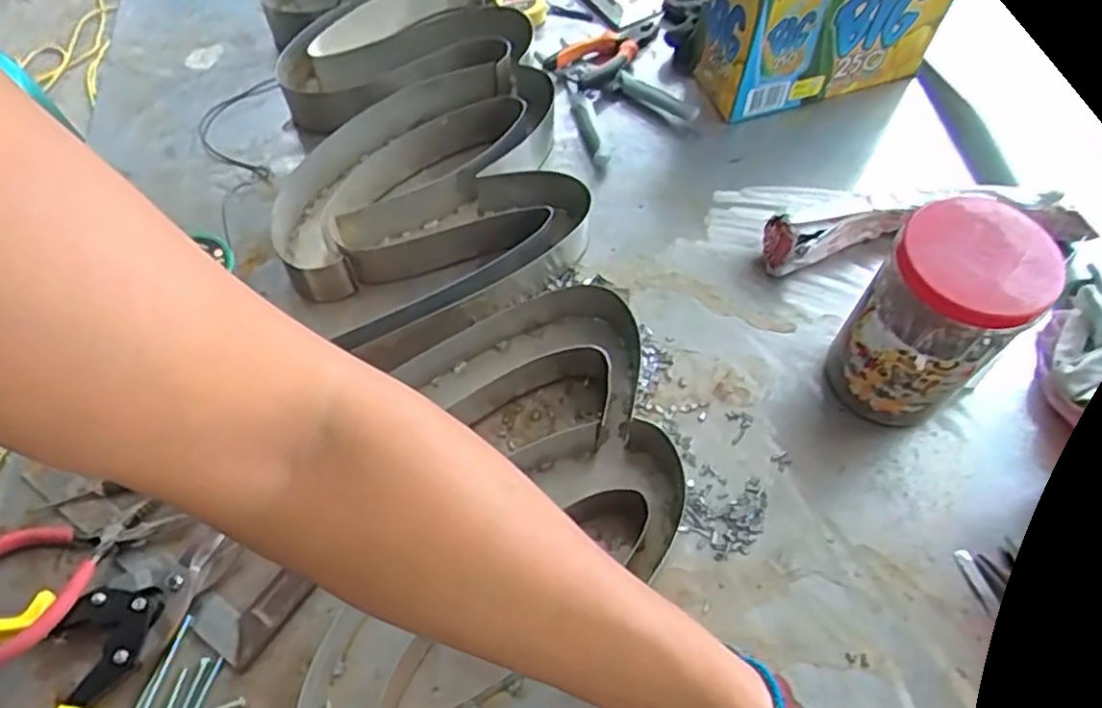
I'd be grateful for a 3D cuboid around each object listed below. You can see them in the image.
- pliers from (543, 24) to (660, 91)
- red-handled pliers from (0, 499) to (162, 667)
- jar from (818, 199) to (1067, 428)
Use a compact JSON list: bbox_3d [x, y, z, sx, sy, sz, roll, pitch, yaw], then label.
[{"bbox_3d":[0.064,-0.346,0.831,0.147,0.033,0.061,-39,67,-21],"label":"pliers"},{"bbox_3d":[-0.367,0.148,0.523,0.098,0.024,0.125,29,63,15],"label":"red-handled pliers"},{"bbox_3d":[0.283,-0.024,0.552,0.092,0.179,0.098,0,59,-1],"label":"jar"}]

